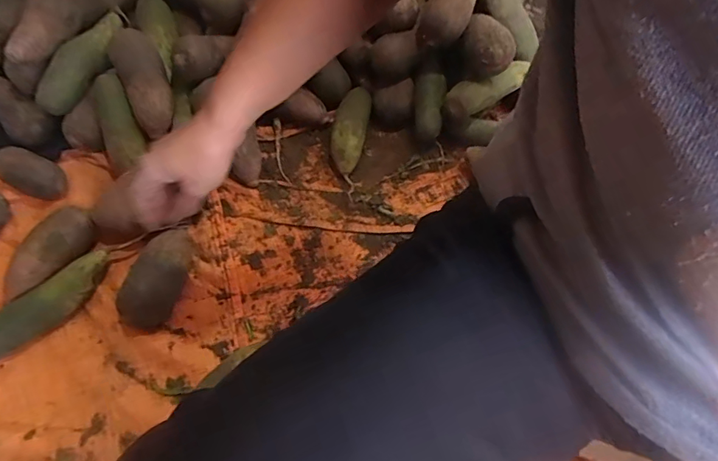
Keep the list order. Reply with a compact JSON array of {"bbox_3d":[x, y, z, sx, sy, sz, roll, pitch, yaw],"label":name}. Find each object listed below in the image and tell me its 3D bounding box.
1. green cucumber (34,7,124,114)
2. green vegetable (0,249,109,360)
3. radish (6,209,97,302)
[{"bbox_3d":[-0.430,-0.271,0.748,0.048,0.056,0.204,17,63,9],"label":"green cucumber"},{"bbox_3d":[-0.424,0.104,0.640,0.052,0.053,0.199,41,70,17],"label":"green vegetable"},{"bbox_3d":[-0.429,0.033,0.668,0.065,0.064,0.146,23,65,10],"label":"radish"}]

